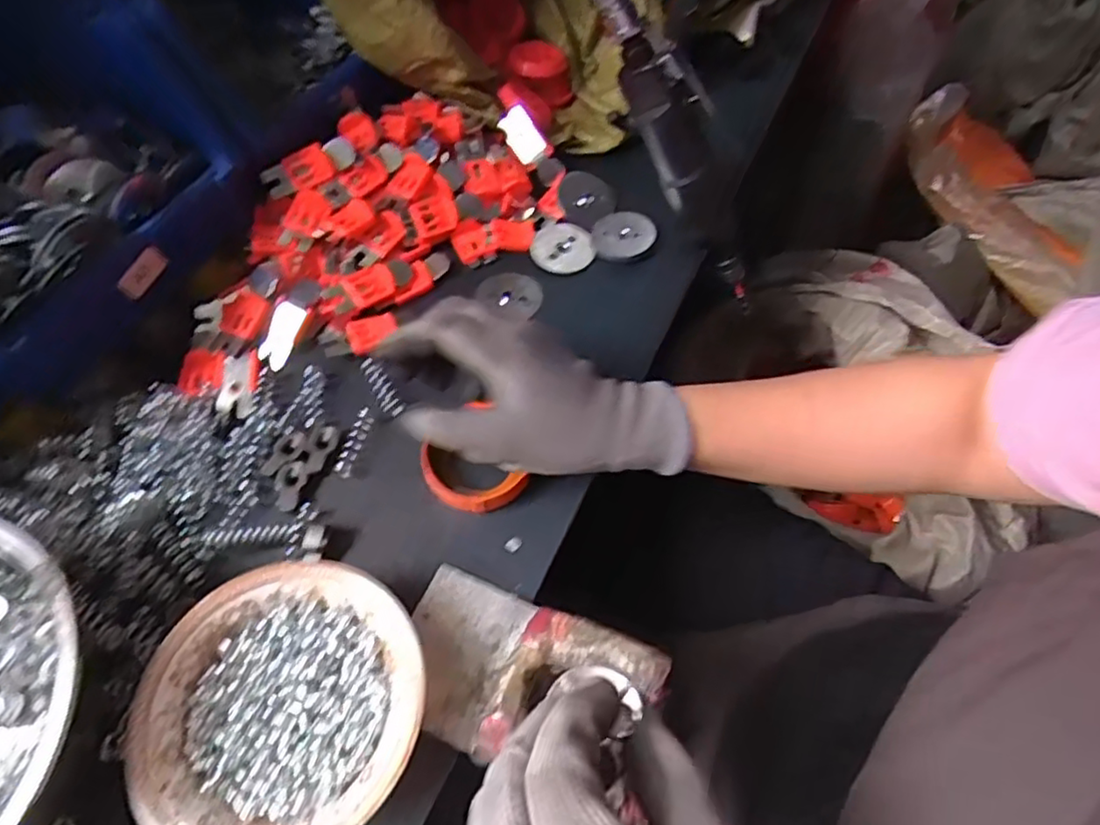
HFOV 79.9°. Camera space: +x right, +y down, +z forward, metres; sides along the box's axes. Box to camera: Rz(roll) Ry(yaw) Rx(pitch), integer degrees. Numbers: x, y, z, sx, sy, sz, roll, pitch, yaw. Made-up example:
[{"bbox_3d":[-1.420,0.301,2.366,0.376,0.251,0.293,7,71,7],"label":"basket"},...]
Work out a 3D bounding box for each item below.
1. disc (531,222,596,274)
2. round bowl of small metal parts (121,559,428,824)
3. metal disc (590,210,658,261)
[{"bbox_3d":[0.009,-0.124,0.494,0.045,0.007,0.044,0,69,-1],"label":"disc"},{"bbox_3d":[-0.118,0.137,0.305,0.119,0.047,0.117,1,58,-2],"label":"round bowl of small metal parts"},{"bbox_3d":[0.054,-0.134,0.492,0.048,0.009,0.040,-15,69,9],"label":"metal disc"}]

